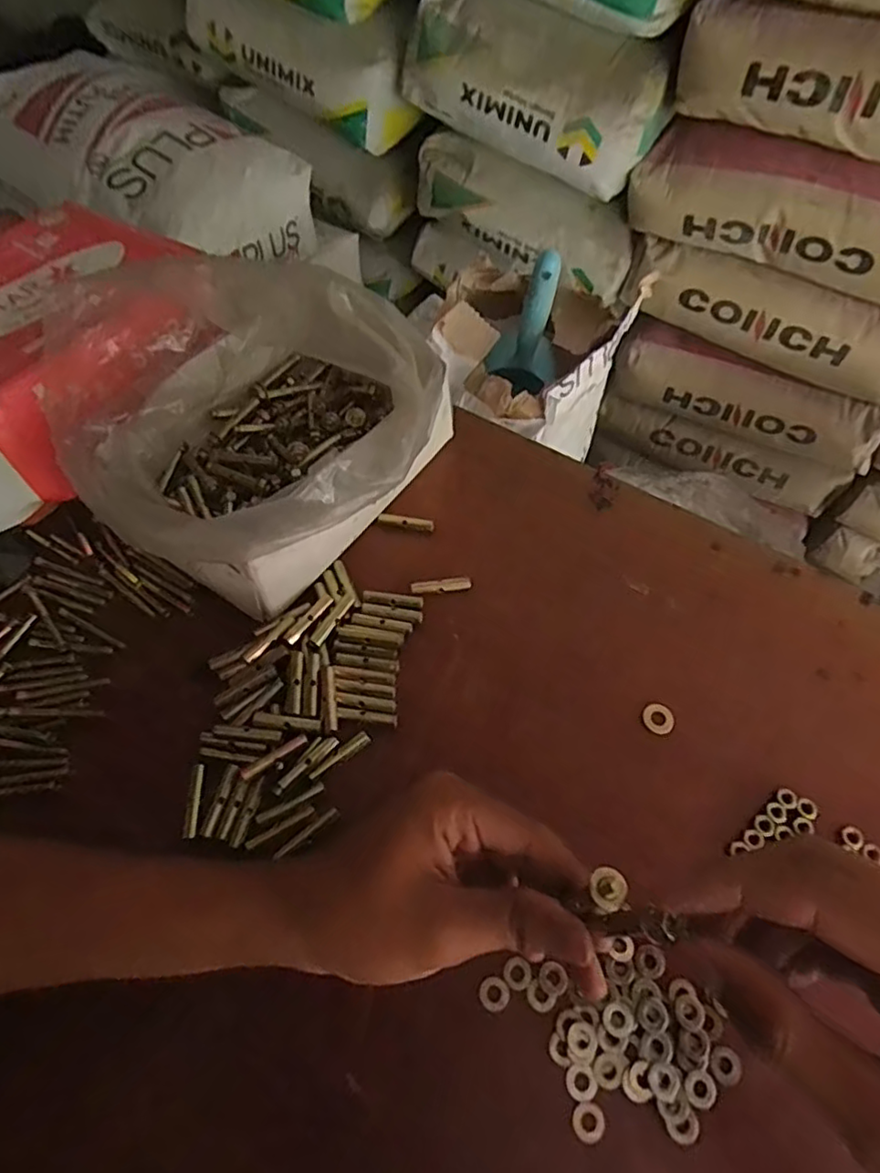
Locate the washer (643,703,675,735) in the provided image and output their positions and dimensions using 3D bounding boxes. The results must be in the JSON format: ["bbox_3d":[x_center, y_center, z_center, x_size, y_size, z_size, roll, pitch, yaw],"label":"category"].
[{"bbox_3d":[0.123,0.075,0.347,0.017,0.004,0.017,1,60,-1],"label":"washer"}]

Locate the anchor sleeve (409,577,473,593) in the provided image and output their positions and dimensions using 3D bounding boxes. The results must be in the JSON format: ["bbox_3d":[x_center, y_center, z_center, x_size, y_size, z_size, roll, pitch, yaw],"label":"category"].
[{"bbox_3d":[0.001,0.000,0.380,0.037,0.006,0.007,-5,61,-4],"label":"anchor sleeve"}]

